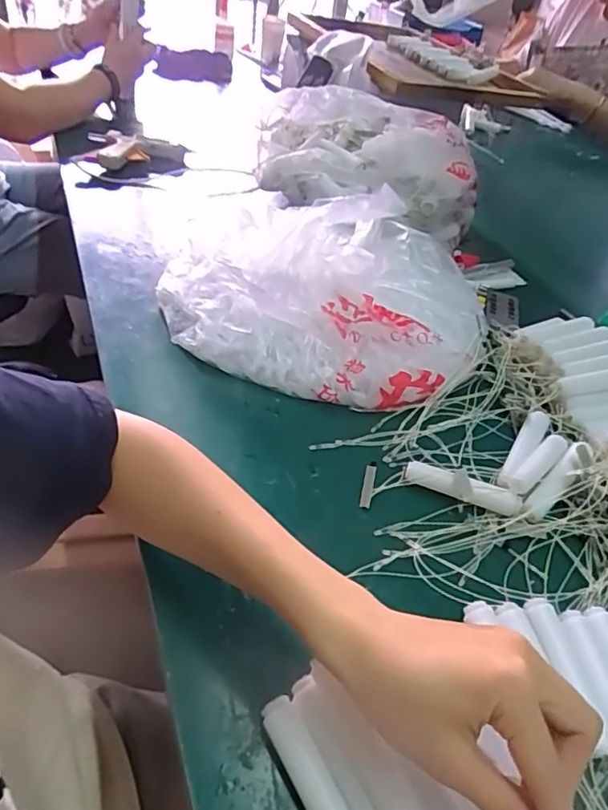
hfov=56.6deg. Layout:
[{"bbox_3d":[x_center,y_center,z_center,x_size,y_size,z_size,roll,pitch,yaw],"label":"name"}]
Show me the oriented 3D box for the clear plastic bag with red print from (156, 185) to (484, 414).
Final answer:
[{"bbox_3d":[0.018,-0.124,0.573,0.316,0.127,0.233,16,43,7],"label":"clear plastic bag with red print"}]

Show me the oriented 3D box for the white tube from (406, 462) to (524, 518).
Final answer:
[{"bbox_3d":[0.125,0.066,0.449,0.090,0.022,0.018,21,44,12],"label":"white tube"}]

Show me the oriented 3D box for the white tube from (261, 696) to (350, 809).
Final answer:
[{"bbox_3d":[0.005,0.193,0.284,0.017,0.016,0.088,-18,49,-27],"label":"white tube"}]

